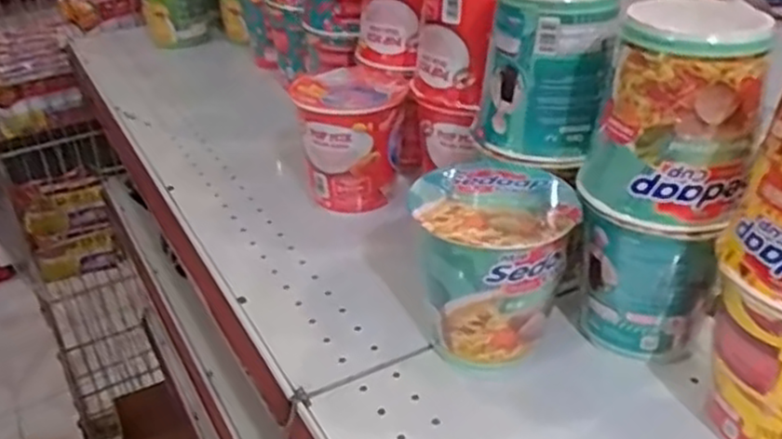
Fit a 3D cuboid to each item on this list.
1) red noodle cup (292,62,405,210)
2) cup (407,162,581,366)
[{"bbox_3d":[-0.033,-0.070,0.665,0.090,0.101,0.095,-3,32,2],"label":"red noodle cup"},{"bbox_3d":[0.070,0.029,0.499,0.095,0.119,0.111,6,33,16],"label":"cup"}]

